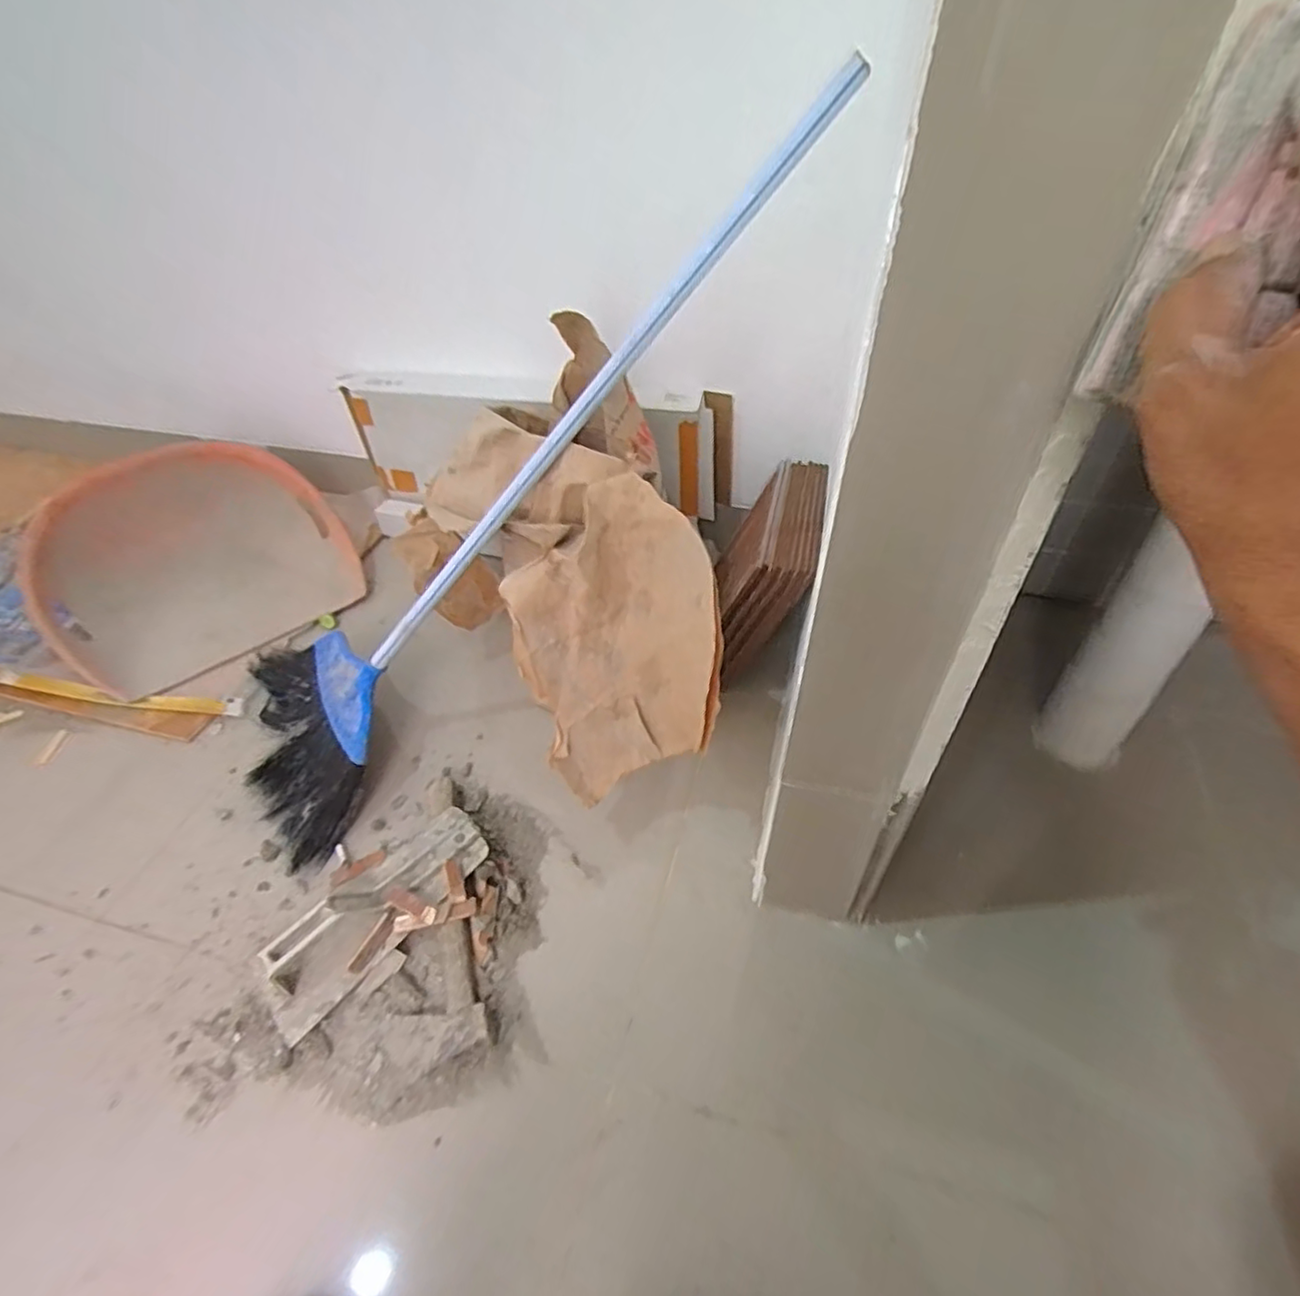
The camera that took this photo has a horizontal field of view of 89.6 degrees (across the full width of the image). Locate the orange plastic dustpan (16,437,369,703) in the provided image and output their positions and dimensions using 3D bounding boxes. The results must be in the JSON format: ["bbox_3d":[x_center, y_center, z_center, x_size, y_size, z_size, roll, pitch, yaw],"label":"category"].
[{"bbox_3d":[-0.758,-0.161,1.077,0.450,0.142,0.434,-24,84,-27],"label":"orange plastic dustpan"}]

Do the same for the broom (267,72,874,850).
[{"bbox_3d":[-0.216,-0.155,0.727,0.910,0.063,0.383,-46,51,21],"label":"broom"}]

